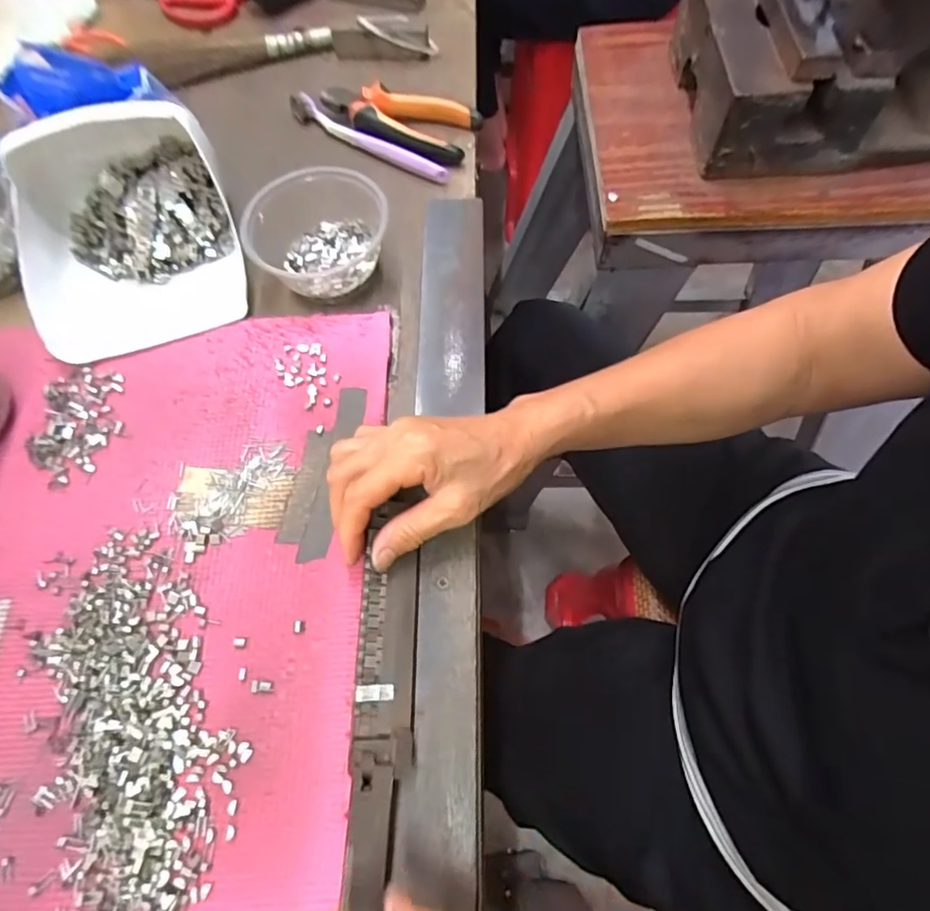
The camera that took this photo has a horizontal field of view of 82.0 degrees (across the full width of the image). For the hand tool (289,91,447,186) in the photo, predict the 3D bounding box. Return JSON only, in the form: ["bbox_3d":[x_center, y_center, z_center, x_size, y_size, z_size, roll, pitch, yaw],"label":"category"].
[{"bbox_3d":[-0.091,-0.290,0.489,0.180,0.014,0.018,34,72,15],"label":"hand tool"}]

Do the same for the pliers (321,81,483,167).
[{"bbox_3d":[-0.064,-0.307,0.491,0.149,0.020,0.061,21,69,10],"label":"pliers"}]

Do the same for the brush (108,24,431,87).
[{"bbox_3d":[-0.205,-0.411,0.539,0.327,0.019,0.055,2,67,3],"label":"brush"}]

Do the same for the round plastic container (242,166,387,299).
[{"bbox_3d":[-0.115,-0.174,0.415,0.100,0.050,0.095,-1,67,1],"label":"round plastic container"}]

